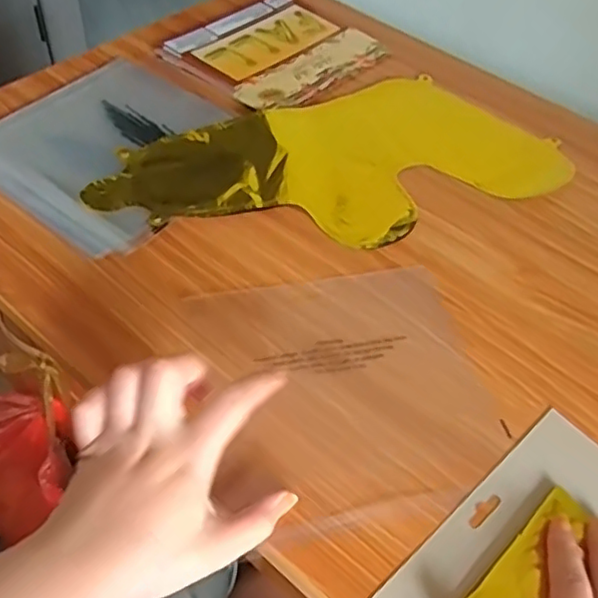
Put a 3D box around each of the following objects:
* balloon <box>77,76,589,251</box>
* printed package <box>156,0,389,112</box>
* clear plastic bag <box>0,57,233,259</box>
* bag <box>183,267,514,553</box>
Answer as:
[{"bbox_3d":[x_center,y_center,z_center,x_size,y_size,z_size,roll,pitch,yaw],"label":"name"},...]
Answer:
[{"bbox_3d":[0.032,-0.127,0.583,0.411,0.009,0.198,-16,55,-17],"label":"balloon"},{"bbox_3d":[-0.026,-0.271,0.695,0.170,0.009,0.197,37,57,22],"label":"printed package"},{"bbox_3d":[-0.169,-0.139,0.573,0.202,0.006,0.201,33,56,20],"label":"clear plastic bag"},{"bbox_3d":[0.032,0.058,0.440,0.187,0.010,0.187,-10,53,-13],"label":"bag"}]

